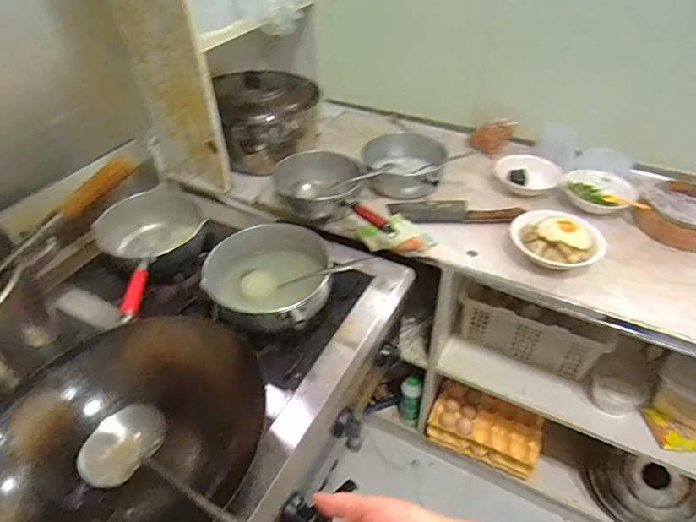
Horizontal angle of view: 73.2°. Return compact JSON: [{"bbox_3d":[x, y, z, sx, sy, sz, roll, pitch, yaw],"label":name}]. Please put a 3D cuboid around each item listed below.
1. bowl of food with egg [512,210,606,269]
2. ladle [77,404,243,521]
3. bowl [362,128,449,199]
[{"bbox_3d":[0.393,-0.038,0.891,0.139,0.053,0.159,-33,51,-30],"label":"bowl of food with egg"},{"bbox_3d":[-0.181,0.238,0.488,0.383,0.060,0.098,1,33,47],"label":"ladle"},{"bbox_3d":[0.119,-0.209,1.056,0.184,0.090,0.137,9,43,11],"label":"bowl"}]

